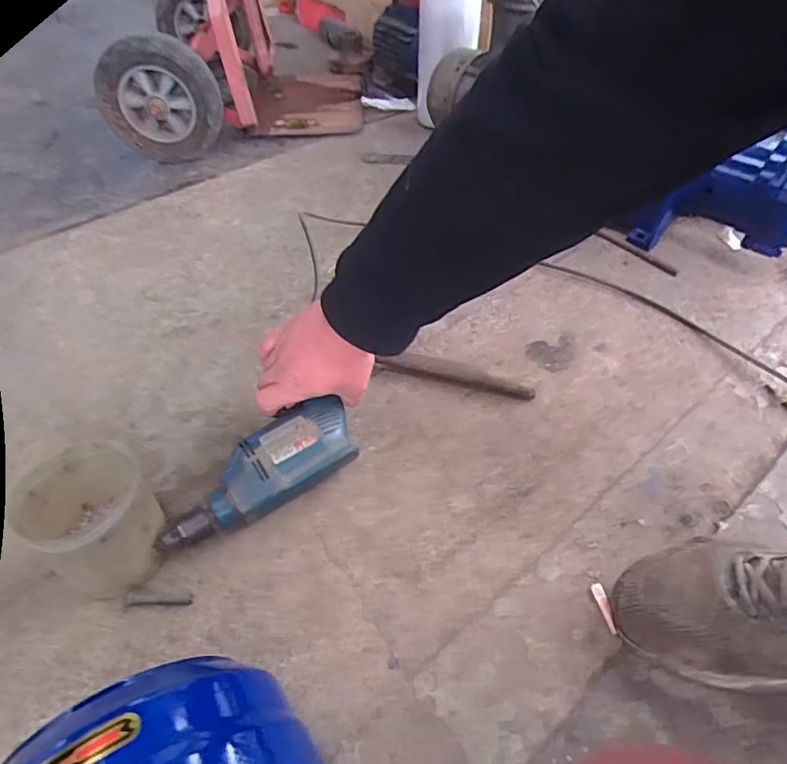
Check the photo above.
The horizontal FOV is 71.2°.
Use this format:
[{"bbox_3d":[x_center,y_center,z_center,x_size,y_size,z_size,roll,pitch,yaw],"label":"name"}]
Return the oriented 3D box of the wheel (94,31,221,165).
[{"bbox_3d":[-0.447,-0.534,1.061,0.229,0.214,0.051,-6,47,-3],"label":"wheel"}]

